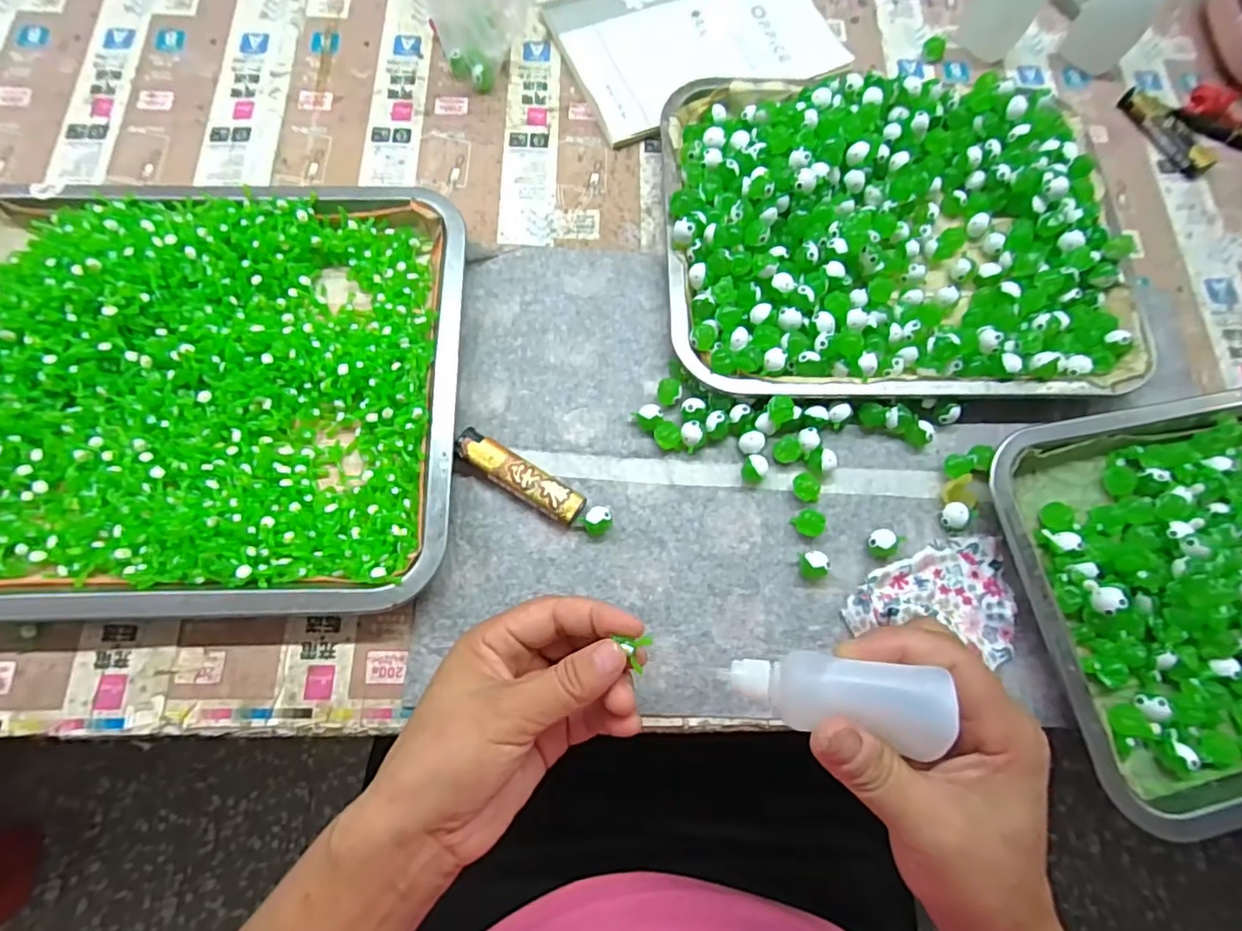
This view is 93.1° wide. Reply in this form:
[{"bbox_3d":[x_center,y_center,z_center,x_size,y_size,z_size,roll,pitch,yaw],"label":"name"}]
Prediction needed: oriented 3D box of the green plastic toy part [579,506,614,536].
[{"bbox_3d":[-0.013,0.031,0.329,0.016,0.013,0.016,0,74,-1],"label":"green plastic toy part"}]

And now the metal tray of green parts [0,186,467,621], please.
[{"bbox_3d":[-0.243,-0.046,0.333,0.295,0.034,0.253,-1,74,-2],"label":"metal tray of green parts"}]

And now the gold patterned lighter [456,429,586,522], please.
[{"bbox_3d":[-0.058,0.007,0.334,0.079,0.014,0.020,30,75,7],"label":"gold patterned lighter"}]

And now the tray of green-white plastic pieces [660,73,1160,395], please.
[{"bbox_3d":[0.177,-0.157,0.382,0.290,0.026,0.233,-1,74,-2],"label":"tray of green-white plastic pieces"}]

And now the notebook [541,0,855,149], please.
[{"bbox_3d":[0.060,-0.321,0.440,0.200,0.013,0.138,-20,75,-7],"label":"notebook"}]

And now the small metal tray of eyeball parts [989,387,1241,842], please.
[{"bbox_3d":[0.368,0.060,0.329,0.286,0.033,0.215,-13,74,-5],"label":"small metal tray of eyeball parts"}]

